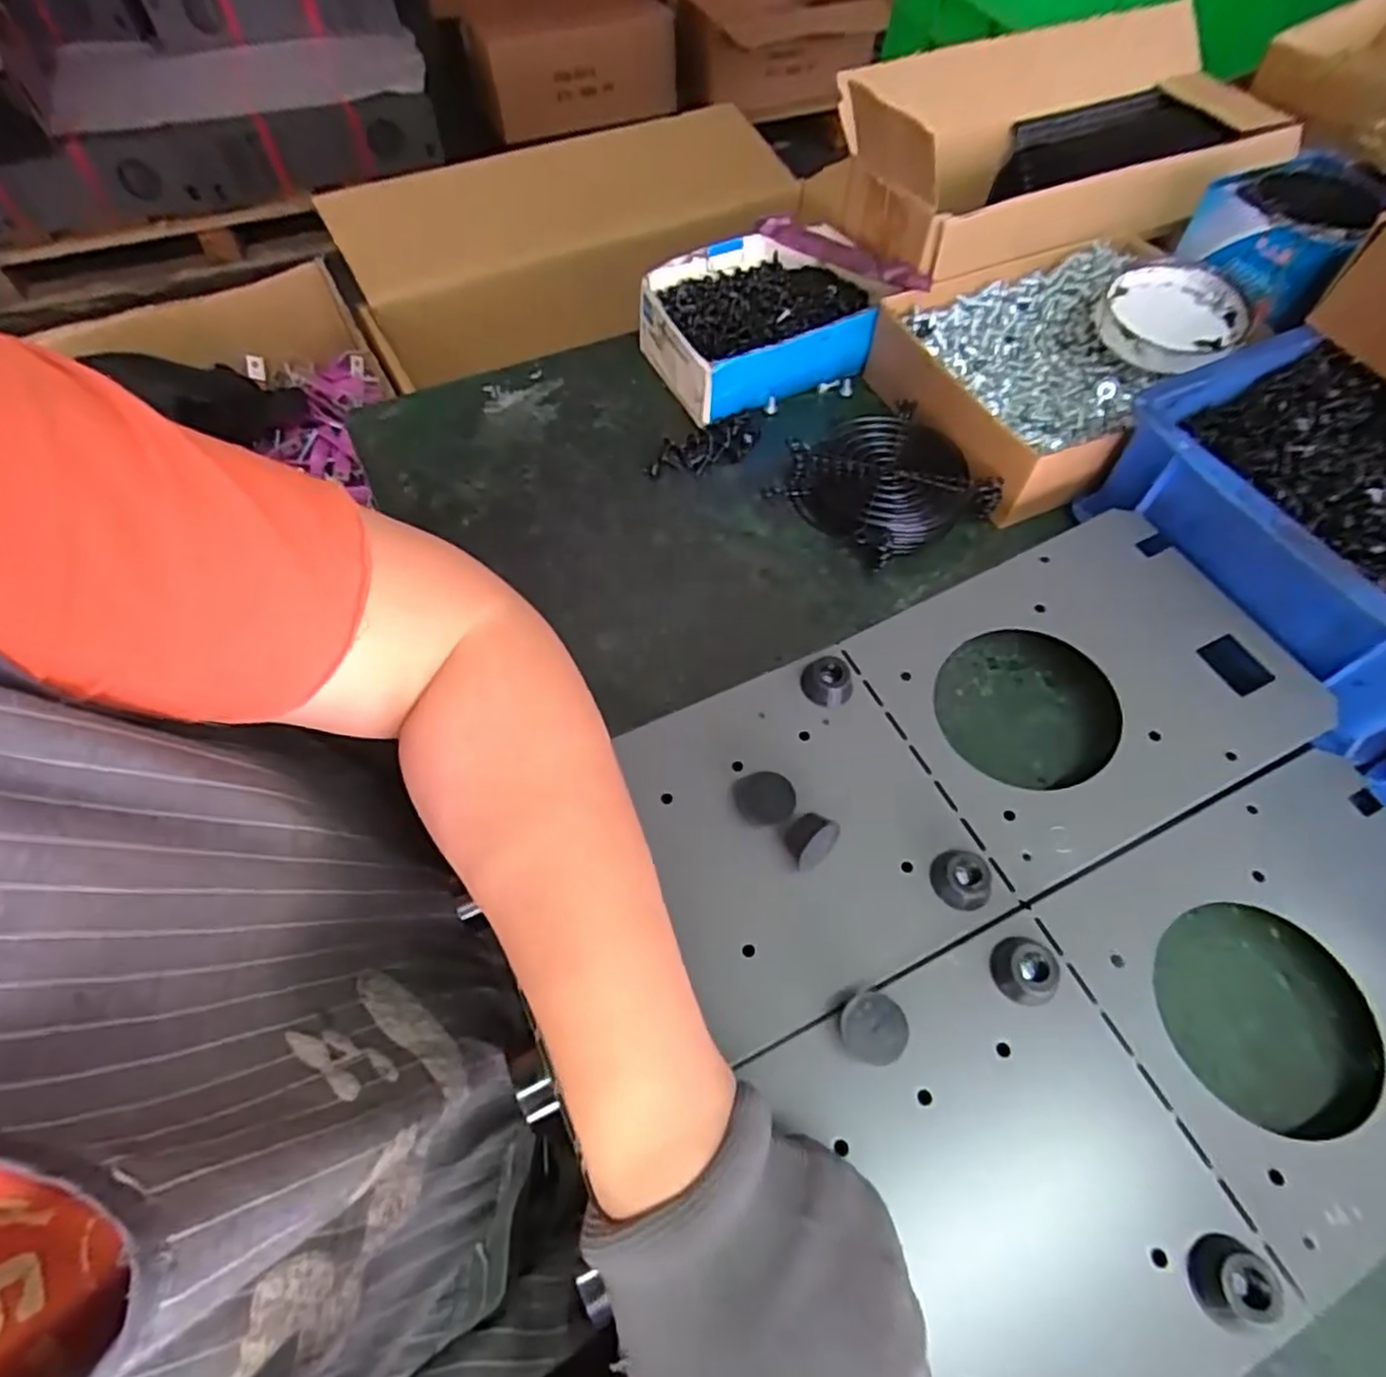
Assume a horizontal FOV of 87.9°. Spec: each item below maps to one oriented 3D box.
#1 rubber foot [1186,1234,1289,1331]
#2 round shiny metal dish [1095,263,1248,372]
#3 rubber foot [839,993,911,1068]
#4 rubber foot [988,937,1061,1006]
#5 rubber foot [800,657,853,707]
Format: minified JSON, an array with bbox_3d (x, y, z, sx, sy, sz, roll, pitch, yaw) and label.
[{"bbox_3d":[0.180,0.197,0.238,0.020,0.017,0.024,12,61,6],"label":"rubber foot"},{"bbox_3d":[0.300,-0.234,0.453,0.081,0.025,0.089,0,60,-1],"label":"round shiny metal dish"},{"bbox_3d":[0.069,0.131,0.277,0.026,0.015,0.024,0,60,-1],"label":"rubber foot"},{"bbox_3d":[0.132,0.112,0.287,0.021,0.014,0.024,9,61,4],"label":"rubber foot"},{"bbox_3d":[0.067,-0.003,0.356,0.025,0.012,0.022,21,62,11],"label":"rubber foot"}]

